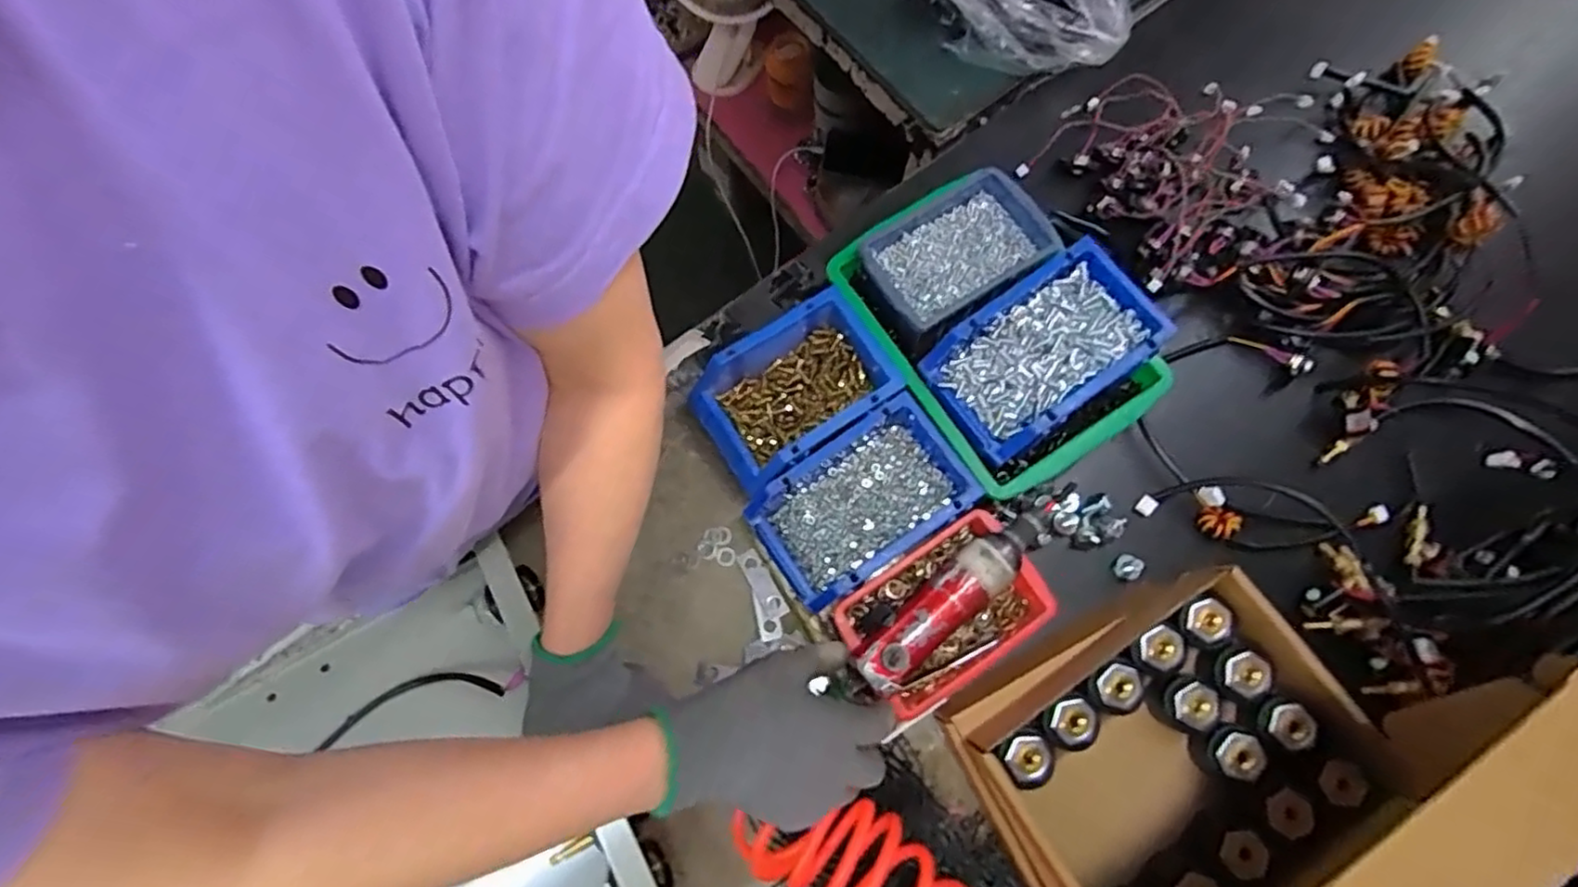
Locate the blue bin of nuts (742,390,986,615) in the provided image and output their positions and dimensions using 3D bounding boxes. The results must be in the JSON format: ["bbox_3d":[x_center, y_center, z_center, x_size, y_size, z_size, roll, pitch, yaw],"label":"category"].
[{"bbox_3d":[0.057,0.052,0.535,0.158,0.077,0.100,-35,77,-7],"label":"blue bin of nuts"}]

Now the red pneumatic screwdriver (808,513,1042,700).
[{"bbox_3d":[0.107,0.116,0.477,0.190,0.038,0.045,-38,77,-10],"label":"red pneumatic screwdriver"}]

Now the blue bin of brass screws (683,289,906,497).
[{"bbox_3d":[0.001,-0.040,0.562,0.152,0.076,0.108,-34,77,-7],"label":"blue bin of brass screws"}]

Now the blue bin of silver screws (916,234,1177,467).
[{"bbox_3d":[0.192,-0.071,0.504,0.163,0.044,0.100,-34,77,-7],"label":"blue bin of silver screws"}]

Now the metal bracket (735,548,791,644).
[{"bbox_3d":[-0.020,0.125,0.556,0.027,0.006,0.075,-18,75,-3],"label":"metal bracket"}]

